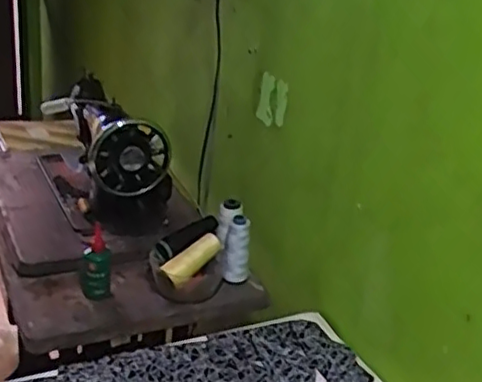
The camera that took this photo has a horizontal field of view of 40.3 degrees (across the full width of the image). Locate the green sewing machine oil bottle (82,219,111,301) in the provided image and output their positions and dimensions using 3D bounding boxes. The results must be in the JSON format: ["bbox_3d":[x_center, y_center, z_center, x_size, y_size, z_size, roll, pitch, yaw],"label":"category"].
[{"bbox_3d":[-0.224,0.113,1.012,0.046,0.101,0.051,0,23,-11],"label":"green sewing machine oil bottle"}]

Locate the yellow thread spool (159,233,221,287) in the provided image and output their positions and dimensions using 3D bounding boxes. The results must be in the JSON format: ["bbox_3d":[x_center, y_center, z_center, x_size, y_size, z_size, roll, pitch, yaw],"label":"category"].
[{"bbox_3d":[-0.076,0.110,1.049,0.034,0.035,0.110,22,45,36],"label":"yellow thread spool"}]

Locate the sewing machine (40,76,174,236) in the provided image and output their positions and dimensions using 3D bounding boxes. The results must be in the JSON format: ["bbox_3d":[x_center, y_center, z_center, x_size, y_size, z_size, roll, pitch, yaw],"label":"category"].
[{"bbox_3d":[-0.276,-0.076,1.292,0.166,0.221,0.400,-6,26,-25],"label":"sewing machine"}]

